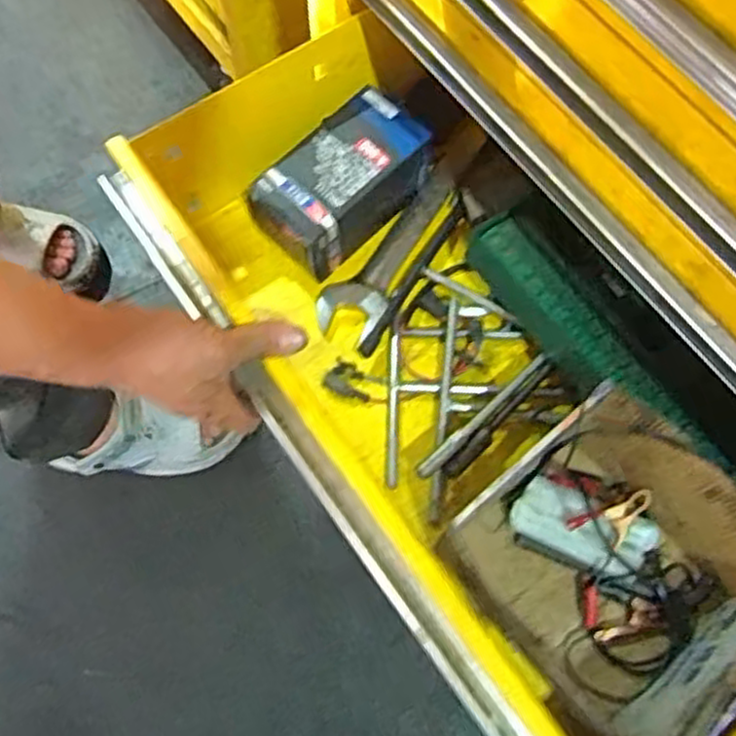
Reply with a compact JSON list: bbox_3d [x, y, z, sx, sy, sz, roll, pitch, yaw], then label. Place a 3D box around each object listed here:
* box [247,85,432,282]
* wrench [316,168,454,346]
[{"bbox_3d":[-0.024,-0.162,0.674,0.085,0.085,0.151,42,75,15],"label":"box"},{"bbox_3d":[0.028,-0.104,0.687,0.058,0.023,0.187,39,74,14],"label":"wrench"}]

